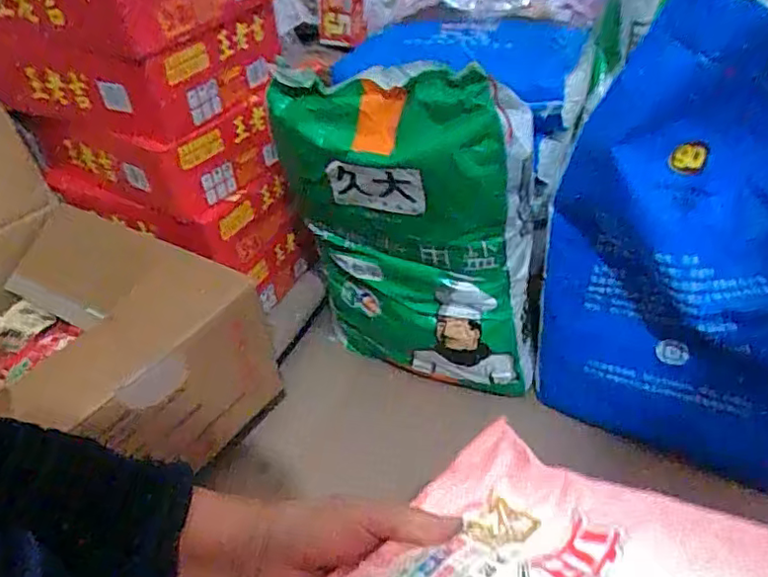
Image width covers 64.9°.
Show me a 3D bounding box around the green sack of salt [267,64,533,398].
[{"bbox_3d":[0.033,-0.065,0.872,0.364,0.473,0.099,7,39,15],"label":"green sack of salt"}]

